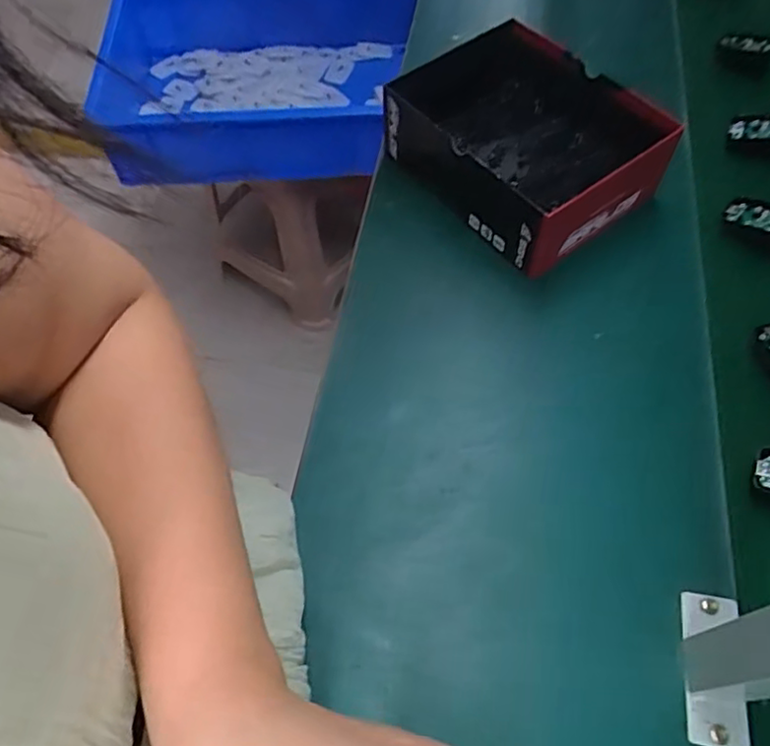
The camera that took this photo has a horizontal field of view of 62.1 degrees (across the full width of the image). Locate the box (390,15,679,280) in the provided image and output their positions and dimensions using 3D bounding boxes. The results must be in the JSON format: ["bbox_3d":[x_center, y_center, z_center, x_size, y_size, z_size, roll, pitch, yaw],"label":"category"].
[{"bbox_3d":[0.140,-0.254,0.681,0.201,0.085,0.277,-35,63,-16],"label":"box"}]

